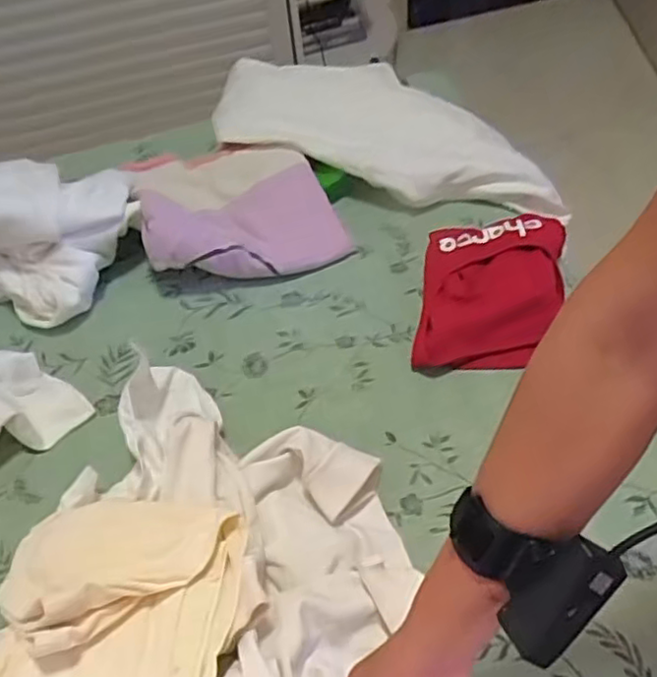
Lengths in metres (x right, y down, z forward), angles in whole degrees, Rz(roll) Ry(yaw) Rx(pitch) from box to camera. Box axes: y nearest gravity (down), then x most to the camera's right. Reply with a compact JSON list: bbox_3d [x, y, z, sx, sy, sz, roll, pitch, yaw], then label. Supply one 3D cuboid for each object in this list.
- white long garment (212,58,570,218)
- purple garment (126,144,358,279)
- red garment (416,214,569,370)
[{"bbox_3d":[0.058,-0.338,1.102,0.381,0.093,0.579,-27,52,-16],"label":"white long garment"},{"bbox_3d":[-0.138,-0.208,0.995,0.277,0.113,0.274,-16,50,-7],"label":"purple garment"},{"bbox_3d":[0.212,-0.065,0.839,0.180,0.066,0.239,7,51,12],"label":"red garment"}]

